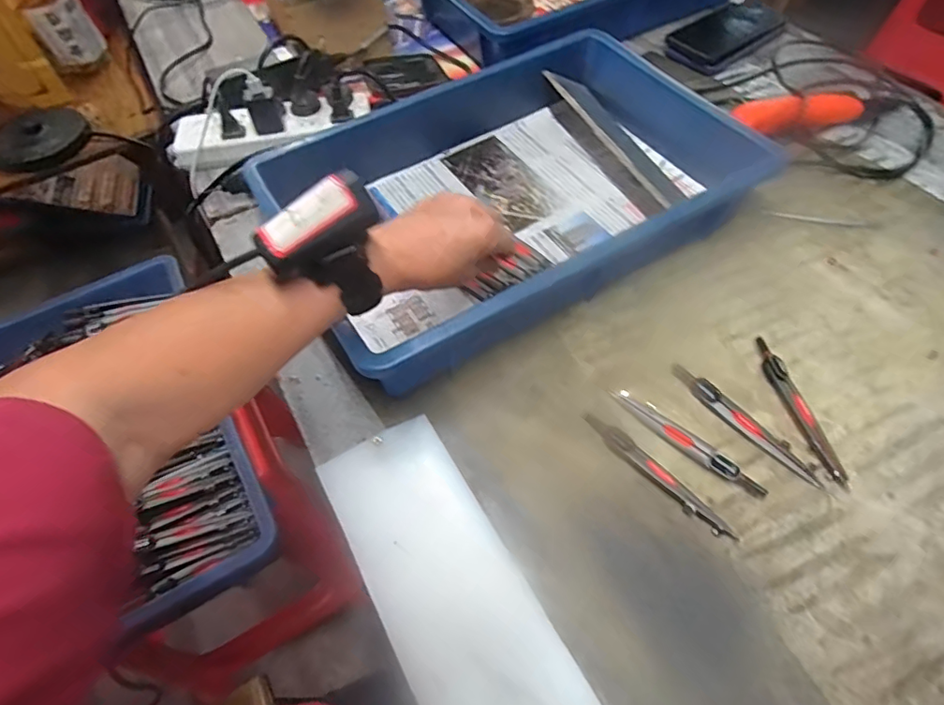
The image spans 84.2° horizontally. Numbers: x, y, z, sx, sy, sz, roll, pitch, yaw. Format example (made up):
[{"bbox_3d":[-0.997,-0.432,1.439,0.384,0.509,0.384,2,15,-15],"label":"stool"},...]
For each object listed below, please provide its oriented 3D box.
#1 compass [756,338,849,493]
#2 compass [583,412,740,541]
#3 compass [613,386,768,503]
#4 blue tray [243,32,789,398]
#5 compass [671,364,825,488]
[{"bbox_3d":[0.260,0.041,0.416,0.019,0.009,0.134,-9,57,-2],"label":"compass"},{"bbox_3d":[0.135,0.090,0.389,0.018,0.005,0.129,-38,62,-19],"label":"compass"},{"bbox_3d":[0.164,0.070,0.406,0.019,0.013,0.127,-41,63,-20],"label":"compass"},{"bbox_3d":[0.038,-0.162,0.519,0.426,0.075,0.288,-29,60,-14],"label":"blue tray"},{"bbox_3d":[0.213,0.054,0.410,0.015,0.010,0.130,-39,63,-20],"label":"compass"}]

